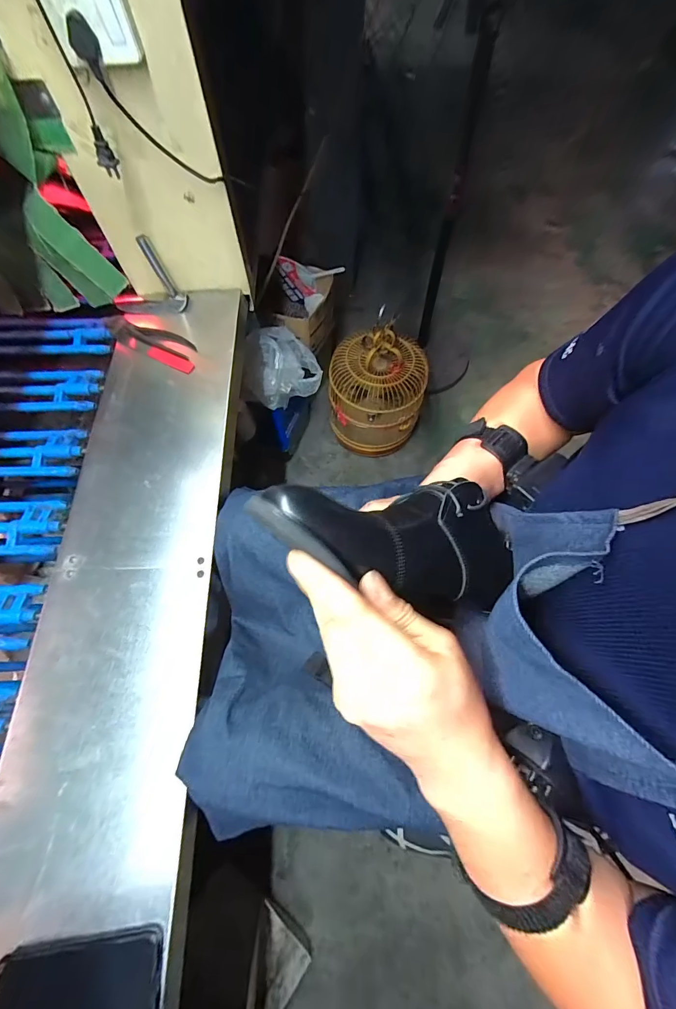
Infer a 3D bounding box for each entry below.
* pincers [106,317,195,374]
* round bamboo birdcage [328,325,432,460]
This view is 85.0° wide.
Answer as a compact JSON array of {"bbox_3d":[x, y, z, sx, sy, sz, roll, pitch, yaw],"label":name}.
[{"bbox_3d":[-0.356,-0.311,0.710,0.200,0.023,0.061,26,71,10],"label":"pincers"},{"bbox_3d":[0.133,-0.398,1.287,0.323,0.382,0.285,6,69,2],"label":"round bamboo birdcage"}]

